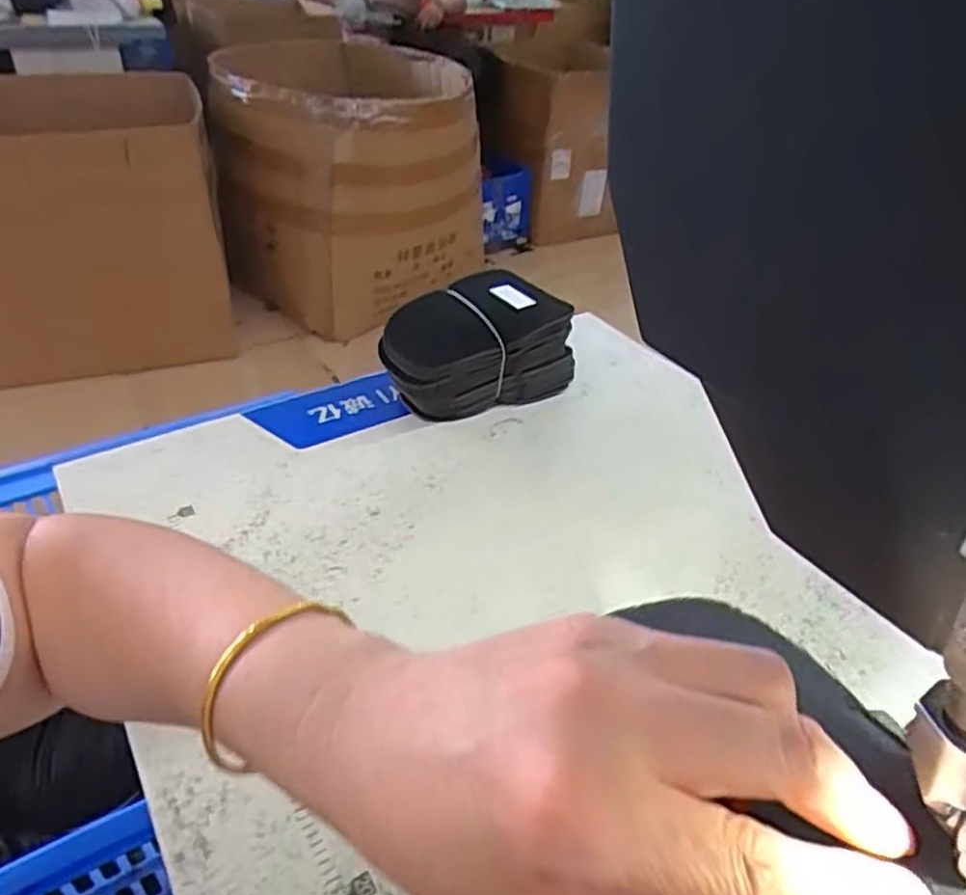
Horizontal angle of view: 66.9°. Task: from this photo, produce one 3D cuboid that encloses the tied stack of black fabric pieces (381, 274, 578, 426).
[{"bbox_3d":[-0.002,-0.079,0.626,0.165,0.107,0.085,-20,43,-27],"label":"tied stack of black fabric pieces"}]

